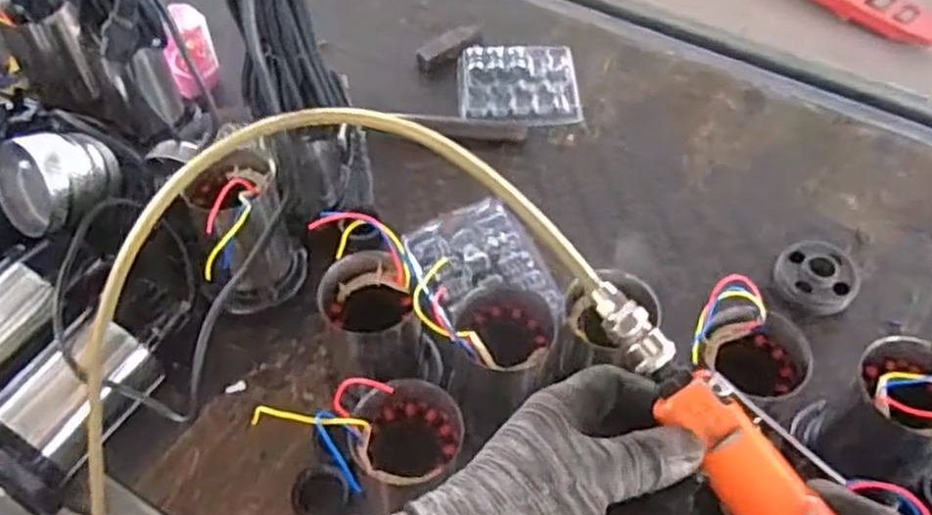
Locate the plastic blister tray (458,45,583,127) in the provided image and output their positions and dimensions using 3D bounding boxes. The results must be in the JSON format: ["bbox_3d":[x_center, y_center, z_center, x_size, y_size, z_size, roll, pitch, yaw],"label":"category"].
[{"bbox_3d":[0.076,-0.249,1.128,0.168,0.029,0.145,-2,53,-2],"label":"plastic blister tray"}]

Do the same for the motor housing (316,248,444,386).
[{"bbox_3d":[-0.083,0.076,0.791,0.094,0.172,0.093,0,53,0],"label":"motor housing"}]

